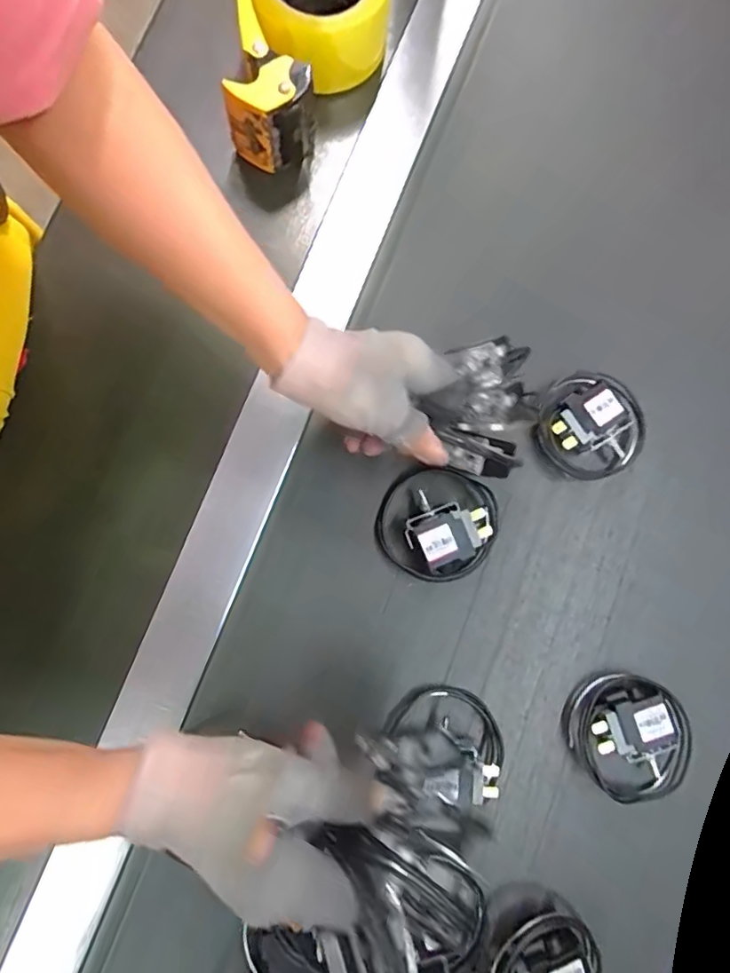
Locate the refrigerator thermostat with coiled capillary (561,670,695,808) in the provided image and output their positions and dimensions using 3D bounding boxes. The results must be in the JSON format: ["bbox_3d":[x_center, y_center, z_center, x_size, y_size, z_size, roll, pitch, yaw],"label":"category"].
[{"bbox_3d":[0.191,0.180,0.407,0.084,0.027,0.079,45,82,2],"label":"refrigerator thermostat with coiled capillary"}]

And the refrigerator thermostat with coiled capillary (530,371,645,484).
[{"bbox_3d":[0.174,-0.046,0.436,0.078,0.030,0.079,0,83,-4],"label":"refrigerator thermostat with coiled capillary"}]

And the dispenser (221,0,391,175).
[{"bbox_3d":[-0.039,-0.327,0.423,0.103,0.063,0.162,7,82,-3],"label":"dispenser"}]

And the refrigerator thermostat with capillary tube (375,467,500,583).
[{"bbox_3d":[0.053,0.027,0.421,0.083,0.032,0.081,0,83,-4],"label":"refrigerator thermostat with capillary tube"}]

